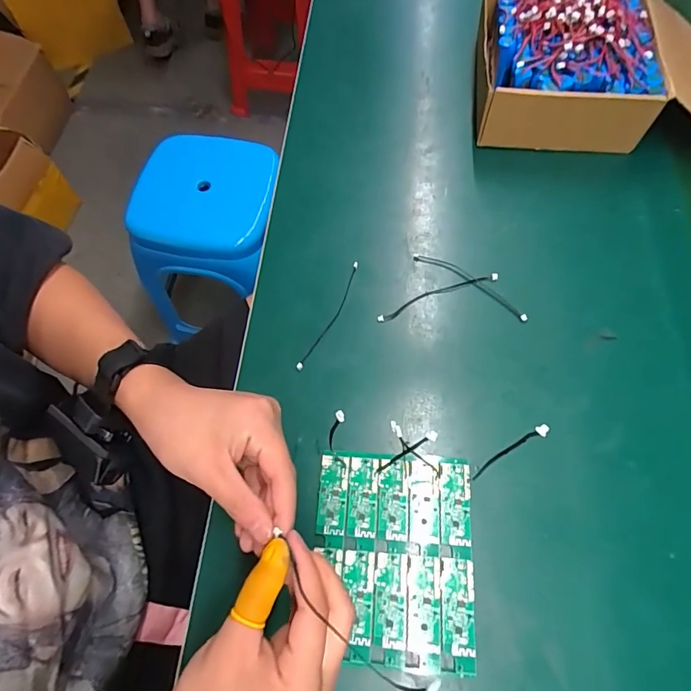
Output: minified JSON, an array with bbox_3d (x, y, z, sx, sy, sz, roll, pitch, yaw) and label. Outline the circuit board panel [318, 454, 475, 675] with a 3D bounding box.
[{"bbox_3d":[0.036,0.159,0.334,0.117,0.007,0.145,2,66,2],"label":"circuit board panel"}]

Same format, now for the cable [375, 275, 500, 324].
[{"bbox_3d":[0.090,-0.051,0.434,0.127,0.009,0.015,-19,67,-7],"label":"cable"}]

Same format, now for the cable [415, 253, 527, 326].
[{"bbox_3d":[0.126,-0.063,0.438,0.129,0.004,0.016,35,71,16],"label":"cable"}]

